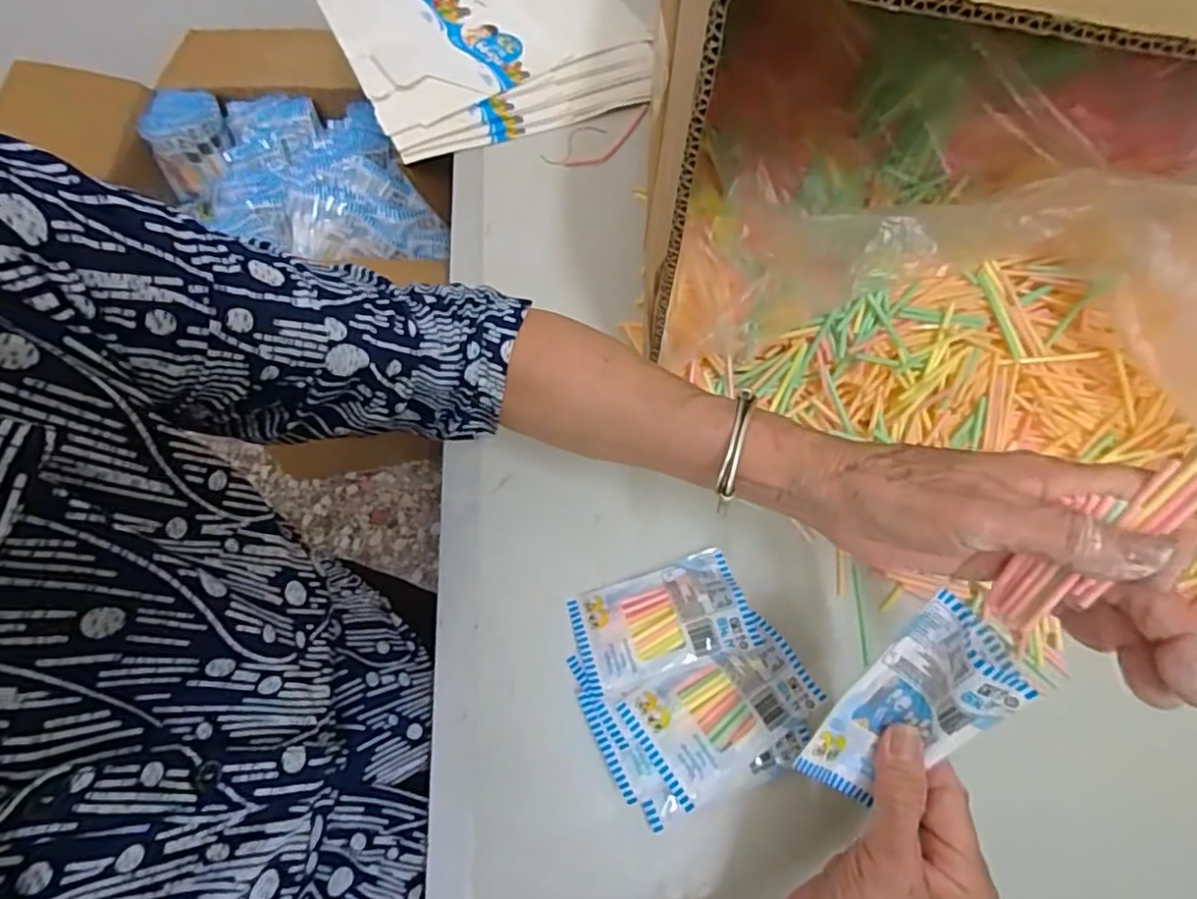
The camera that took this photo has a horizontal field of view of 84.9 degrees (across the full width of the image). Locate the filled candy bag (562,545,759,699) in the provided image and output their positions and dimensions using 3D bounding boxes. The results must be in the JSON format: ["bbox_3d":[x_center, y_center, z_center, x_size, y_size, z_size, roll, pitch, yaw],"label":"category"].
[{"bbox_3d":[0.037,0.104,0.400,0.102,0.016,0.062,-15,66,-9],"label":"filled candy bag"}]

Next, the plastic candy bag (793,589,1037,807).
[{"bbox_3d":[0.136,0.118,0.291,0.050,0.035,0.099,46,110,17],"label":"plastic candy bag"}]

